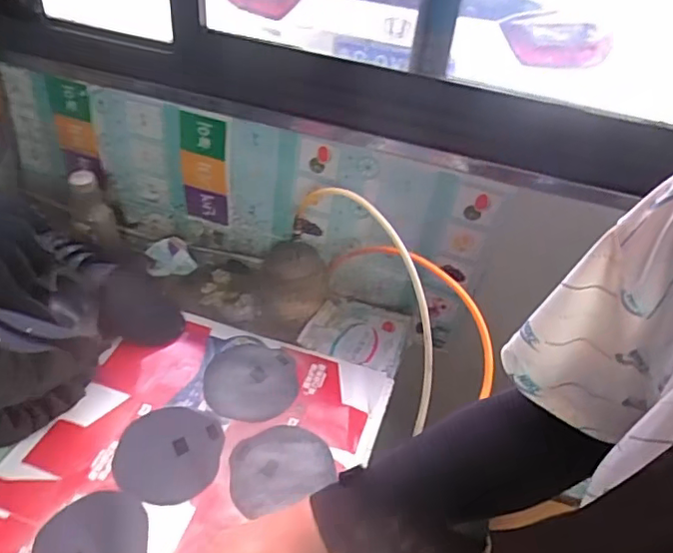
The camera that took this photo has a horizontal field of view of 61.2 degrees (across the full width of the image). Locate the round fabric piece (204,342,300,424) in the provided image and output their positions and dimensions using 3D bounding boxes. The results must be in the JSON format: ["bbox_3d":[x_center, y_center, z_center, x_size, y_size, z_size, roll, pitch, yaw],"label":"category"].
[{"bbox_3d":[-0.137,0.167,0.914,0.142,0.015,0.149,4,43,-4],"label":"round fabric piece"}]

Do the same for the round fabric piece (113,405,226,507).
[{"bbox_3d":[-0.238,0.248,0.807,0.142,0.007,0.143,4,43,-4],"label":"round fabric piece"}]

